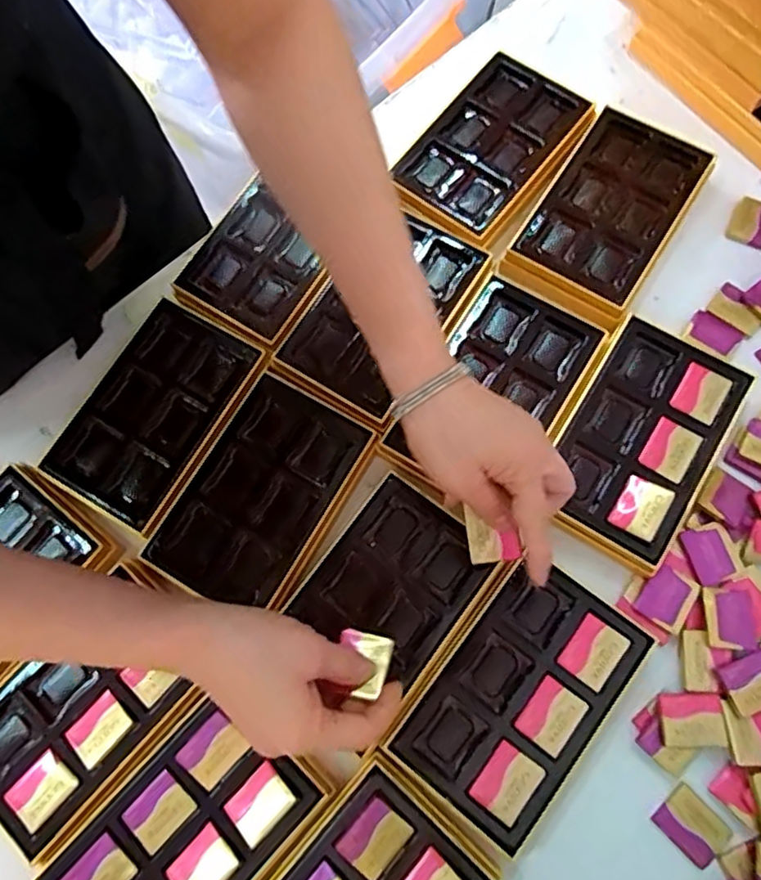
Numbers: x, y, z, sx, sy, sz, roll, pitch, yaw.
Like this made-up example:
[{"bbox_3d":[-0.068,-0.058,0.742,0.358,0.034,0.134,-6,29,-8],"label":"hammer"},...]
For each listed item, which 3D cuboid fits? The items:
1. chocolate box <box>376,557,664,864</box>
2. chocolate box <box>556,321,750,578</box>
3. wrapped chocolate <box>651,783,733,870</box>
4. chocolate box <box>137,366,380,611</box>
[{"bbox_3d":[0.088,0.165,0.411,0.099,0.030,0.158,36,79,12],"label":"chocolate box"},{"bbox_3d":[0.182,0.000,0.450,0.098,0.024,0.160,30,78,11],"label":"chocolate box"},{"bbox_3d":[0.196,0.243,0.397,0.031,0.005,0.040,-43,77,-9],"label":"wrapped chocolate"},{"bbox_3d":[-0.086,0.039,0.456,0.101,0.020,0.163,29,78,10],"label":"chocolate box"}]

